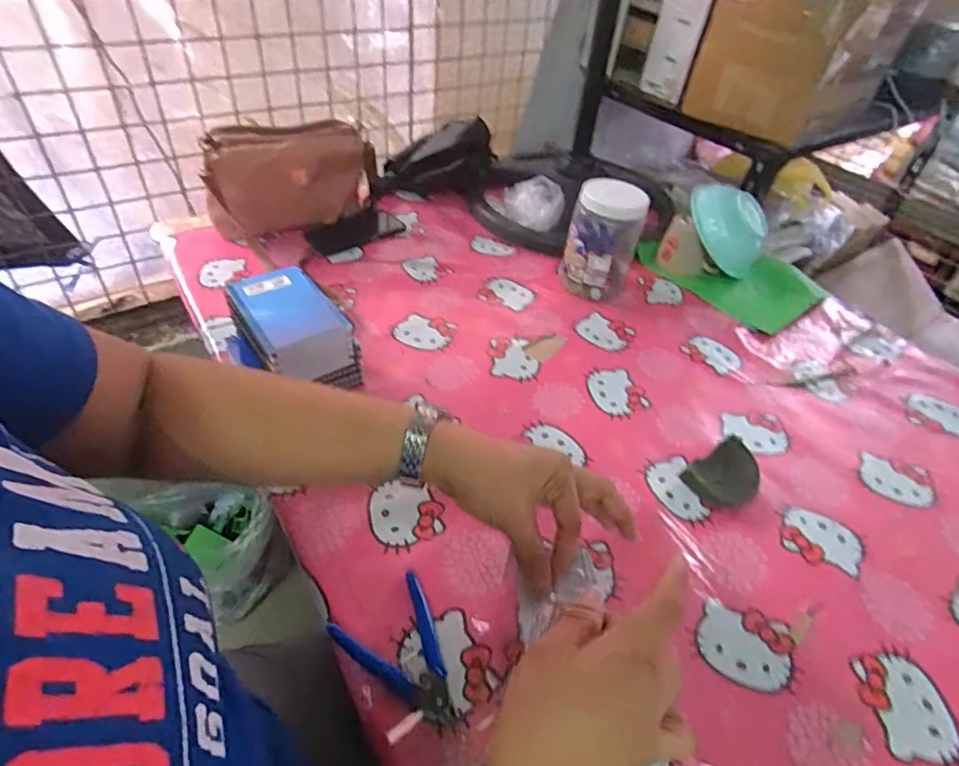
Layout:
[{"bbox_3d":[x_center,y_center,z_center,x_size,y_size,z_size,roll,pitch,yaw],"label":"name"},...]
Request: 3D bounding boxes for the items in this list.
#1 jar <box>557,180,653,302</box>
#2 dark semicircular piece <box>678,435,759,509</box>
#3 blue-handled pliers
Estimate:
[{"bbox_3d":[0.185,-0.214,0.825,0.102,0.148,0.092,16,44,11],"label":"jar"},{"bbox_3d":[0.270,0.100,0.596,0.080,0.028,0.065,-30,54,-32],"label":"dark semicircular piece"},{"bbox_3d":[-0.061,0.224,0.447,0.082,0.007,0.114,-24,51,-28],"label":"blue-handled pliers"}]

